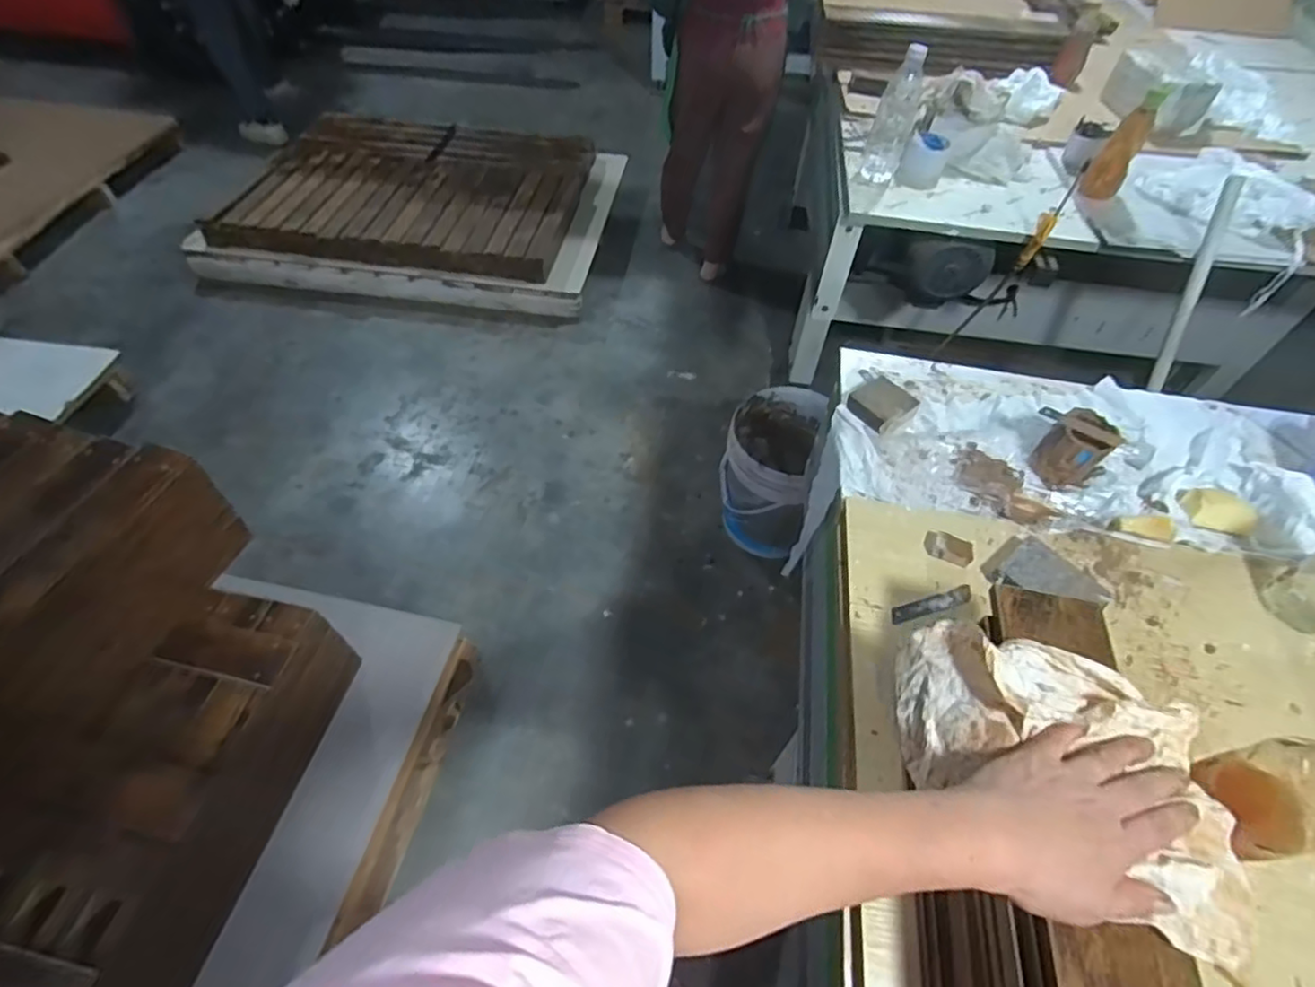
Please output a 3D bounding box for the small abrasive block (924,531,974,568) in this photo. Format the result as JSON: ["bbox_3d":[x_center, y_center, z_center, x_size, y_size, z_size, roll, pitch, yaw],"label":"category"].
[{"bbox_3d":[0.321,0.061,0.688,0.051,0.017,0.031,29,57,19],"label":"small abrasive block"}]

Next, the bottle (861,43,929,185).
[{"bbox_3d":[0.434,-0.690,1.143,0.074,0.203,0.079,18,54,11],"label":"bottle"}]

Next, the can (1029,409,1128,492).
[{"bbox_3d":[0.505,-0.059,0.760,0.075,0.075,0.075,-14,55,-13],"label":"can"}]

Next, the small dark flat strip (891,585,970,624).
[{"bbox_3d":[0.288,0.117,0.654,0.097,0.005,0.019,-14,55,-13],"label":"small dark flat strip"}]

